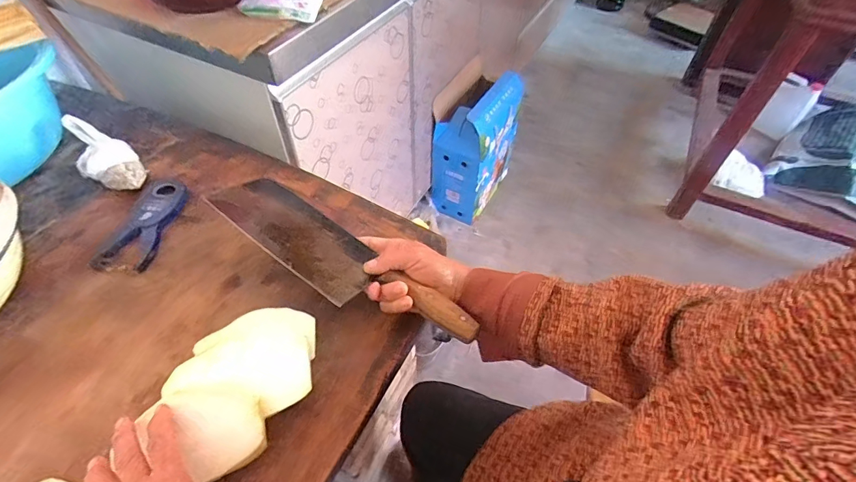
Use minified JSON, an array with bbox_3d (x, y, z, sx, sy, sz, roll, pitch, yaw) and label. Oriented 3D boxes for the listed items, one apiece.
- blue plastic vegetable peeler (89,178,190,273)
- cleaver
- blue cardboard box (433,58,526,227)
[{"bbox_3d":[-0.351,-0.024,0.537,0.064,0.014,0.142,8,51,5],"label":"blue plastic vegetable peeler"},{"bbox_3d":[-0.093,0.020,0.457,0.306,0.029,0.089,30,56,13],"label":"cleaver"},{"bbox_3d":[0.147,-0.303,1.359,0.186,0.380,0.313,23,54,17],"label":"blue cardboard box"}]

